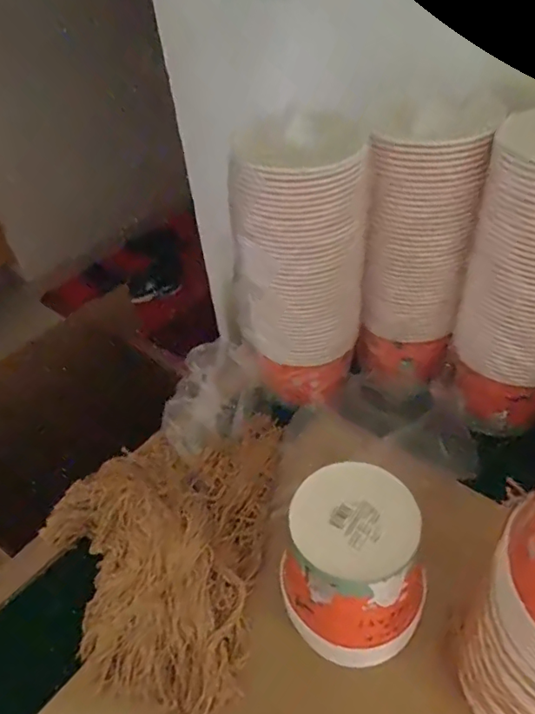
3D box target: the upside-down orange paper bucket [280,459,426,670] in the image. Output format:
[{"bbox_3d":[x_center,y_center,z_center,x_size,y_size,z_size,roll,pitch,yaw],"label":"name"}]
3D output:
[{"bbox_3d":[0.090,0.223,0.554,0.144,0.150,0.143,-3,44,3],"label":"upside-down orange paper bucket"}]

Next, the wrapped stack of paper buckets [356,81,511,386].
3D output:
[{"bbox_3d":[0.212,-0.151,0.728,0.135,0.380,0.148,8,45,14],"label":"wrapped stack of paper buckets"}]

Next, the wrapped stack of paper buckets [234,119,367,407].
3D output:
[{"bbox_3d":[0.044,-0.094,0.728,0.143,0.371,0.127,-33,50,-26],"label":"wrapped stack of paper buckets"}]

